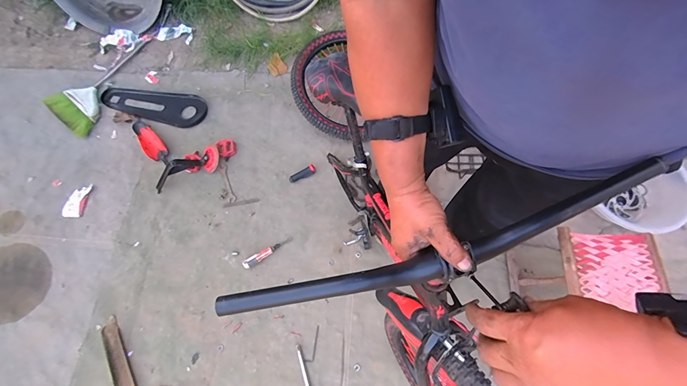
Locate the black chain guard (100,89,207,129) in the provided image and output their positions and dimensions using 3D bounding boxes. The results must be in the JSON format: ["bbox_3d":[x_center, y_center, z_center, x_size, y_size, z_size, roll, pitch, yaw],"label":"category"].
[{"bbox_3d":[-0.887,-0.424,1.500,0.539,0.031,0.183,15,70,8],"label":"black chain guard"}]

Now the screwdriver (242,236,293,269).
[{"bbox_3d":[-0.279,0.217,1.164,0.193,0.025,0.041,-30,71,-9],"label":"screwdriver"}]

